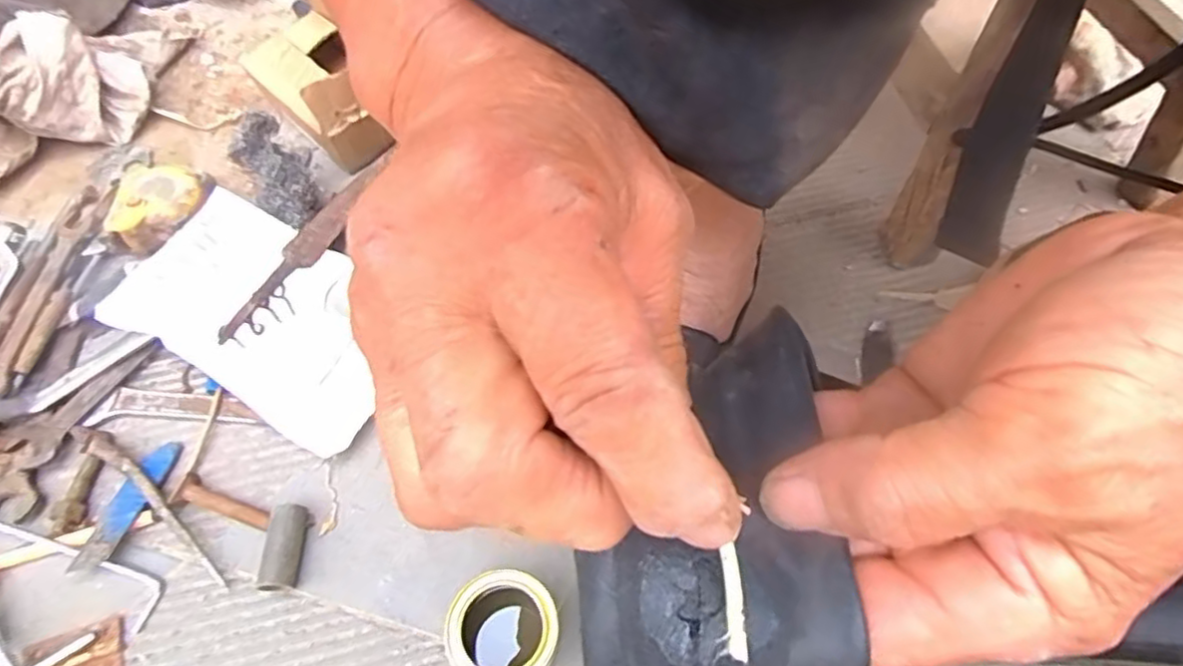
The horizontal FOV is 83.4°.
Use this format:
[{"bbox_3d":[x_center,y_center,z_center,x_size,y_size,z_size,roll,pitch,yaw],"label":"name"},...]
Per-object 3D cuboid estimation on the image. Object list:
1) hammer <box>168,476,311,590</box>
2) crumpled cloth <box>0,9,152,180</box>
[{"bbox_3d":[-0.208,0.115,0.389,0.093,0.017,0.045,17,59,10],"label":"hammer"},{"bbox_3d":[-0.463,-0.193,0.545,0.170,0.083,0.106,-35,65,-21],"label":"crumpled cloth"}]

